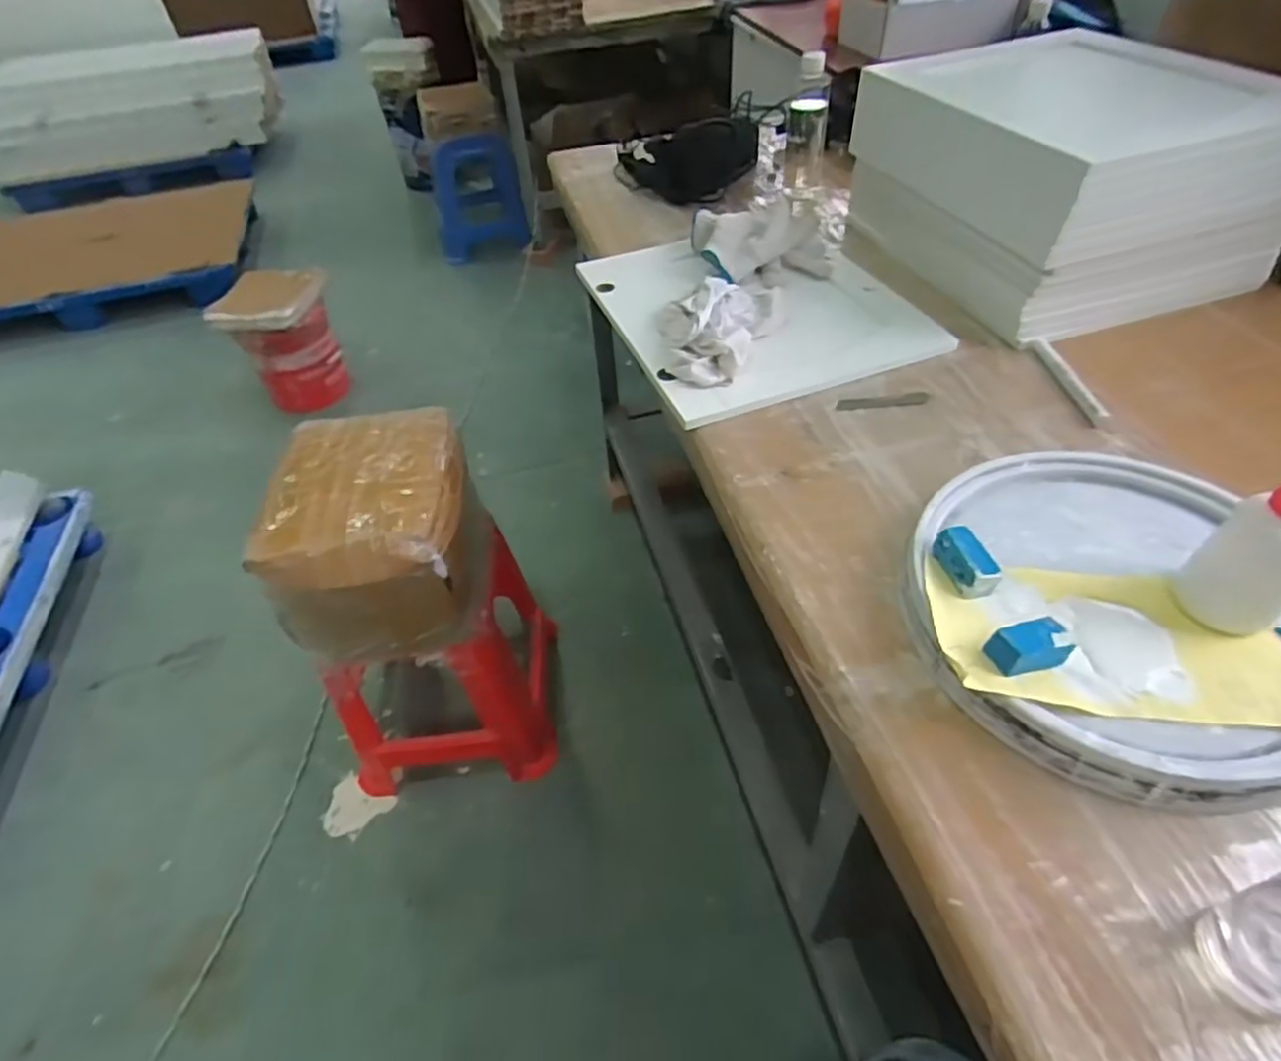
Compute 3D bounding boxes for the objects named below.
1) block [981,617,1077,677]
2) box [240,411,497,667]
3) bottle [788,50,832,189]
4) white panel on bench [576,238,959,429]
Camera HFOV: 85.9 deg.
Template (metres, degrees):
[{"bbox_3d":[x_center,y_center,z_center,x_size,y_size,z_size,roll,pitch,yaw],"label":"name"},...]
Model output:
[{"bbox_3d":[0.265,0.079,0.467,0.050,0.020,0.030,-15,49,-10],"label":"block"},{"bbox_3d":[-0.369,0.001,1.014,0.258,0.243,0.300,-8,47,-2],"label":"box"},{"bbox_3d":[0.252,-0.598,1.041,0.059,0.174,0.067,7,48,11],"label":"bottle"},{"bbox_3d":[0.133,-0.285,0.857,0.330,0.015,0.370,-18,48,-11],"label":"white panel on bench"}]

